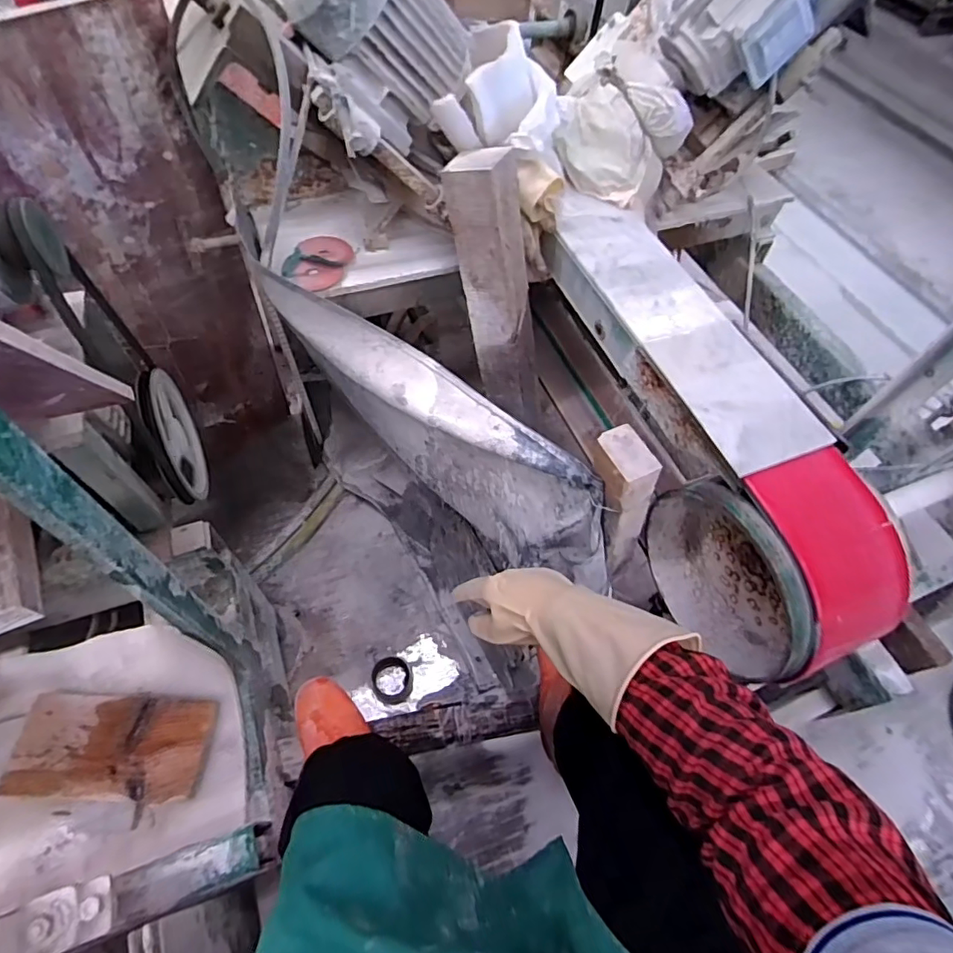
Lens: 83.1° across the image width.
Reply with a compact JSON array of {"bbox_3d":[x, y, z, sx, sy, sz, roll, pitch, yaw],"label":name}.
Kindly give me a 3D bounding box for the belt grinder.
[{"bbox_3d":[0.307,-0.108,0.789,0.166,0.281,0.738,-17,75,-13],"label":"belt grinder"}]

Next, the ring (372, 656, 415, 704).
[{"bbox_3d":[-0.184,0.447,1.179,0.088,0.030,0.095,1,58,-2],"label":"ring"}]

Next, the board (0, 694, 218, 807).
[{"bbox_3d":[-0.487,0.362,0.723,0.236,0.030,0.122,3,58,-1],"label":"board"}]

